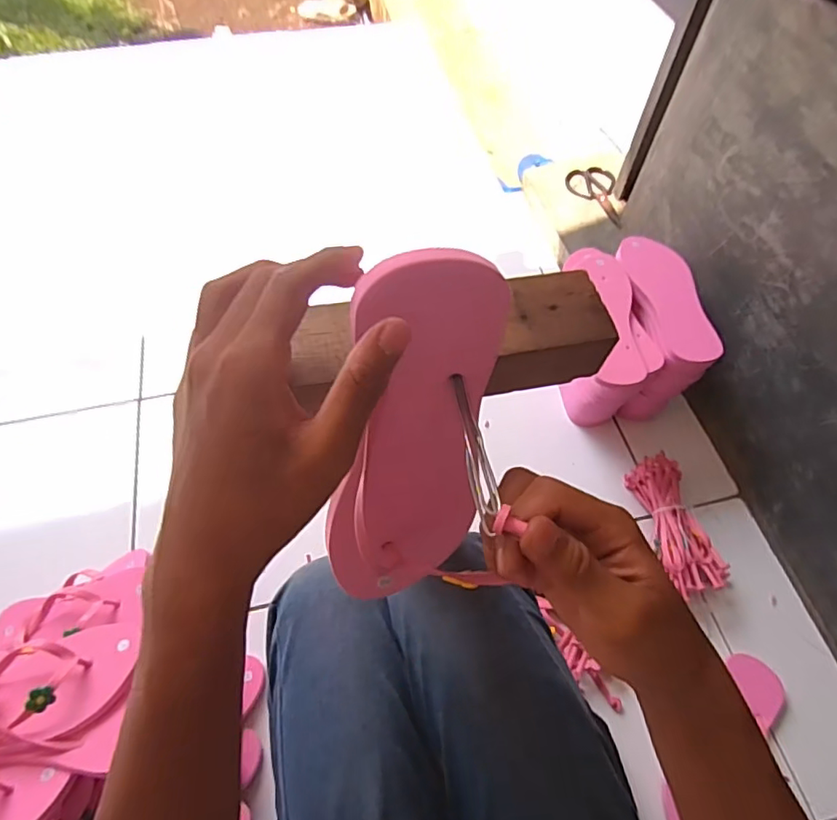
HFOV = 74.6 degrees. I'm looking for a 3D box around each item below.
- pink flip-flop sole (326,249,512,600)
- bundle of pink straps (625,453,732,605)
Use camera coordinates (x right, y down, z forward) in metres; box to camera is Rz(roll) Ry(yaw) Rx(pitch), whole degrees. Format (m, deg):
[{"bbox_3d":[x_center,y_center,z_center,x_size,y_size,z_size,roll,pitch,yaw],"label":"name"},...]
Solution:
[{"bbox_3d":[-0.004,0.029,0.308,0.085,0.233,0.018,-5,39,-14],"label":"pink flip-flop sole"},{"bbox_3d":[0.375,0.170,0.824,0.094,0.057,0.213,-9,59,-7],"label":"bundle of pink straps"}]

